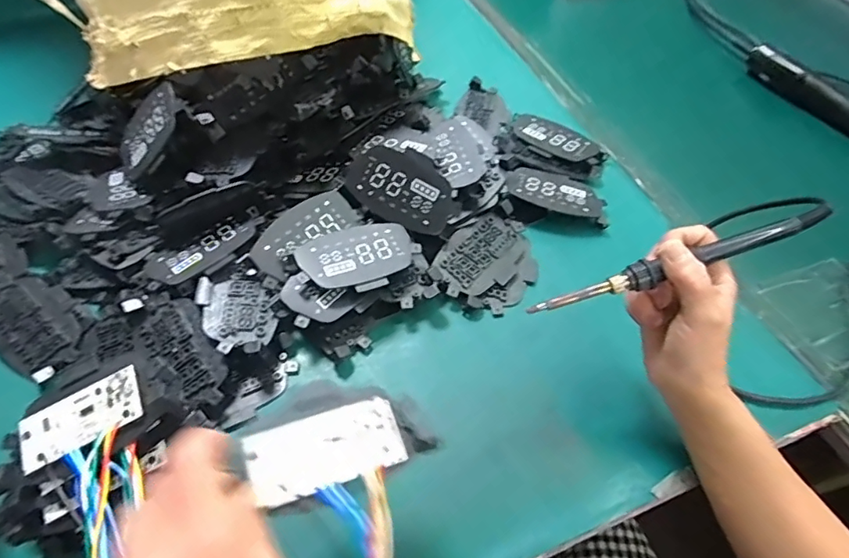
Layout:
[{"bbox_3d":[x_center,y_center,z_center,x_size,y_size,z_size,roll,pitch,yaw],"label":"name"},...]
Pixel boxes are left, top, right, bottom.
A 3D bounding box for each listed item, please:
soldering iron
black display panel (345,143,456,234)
[{"bbox_3d":[0.173,-0.012,0.348,0.207,0.013,0.016,-19,56,2],"label":"soldering iron"},{"bbox_3d":[-0.020,-0.087,0.482,0.103,0.007,0.059,29,103,1],"label":"black display panel"}]

